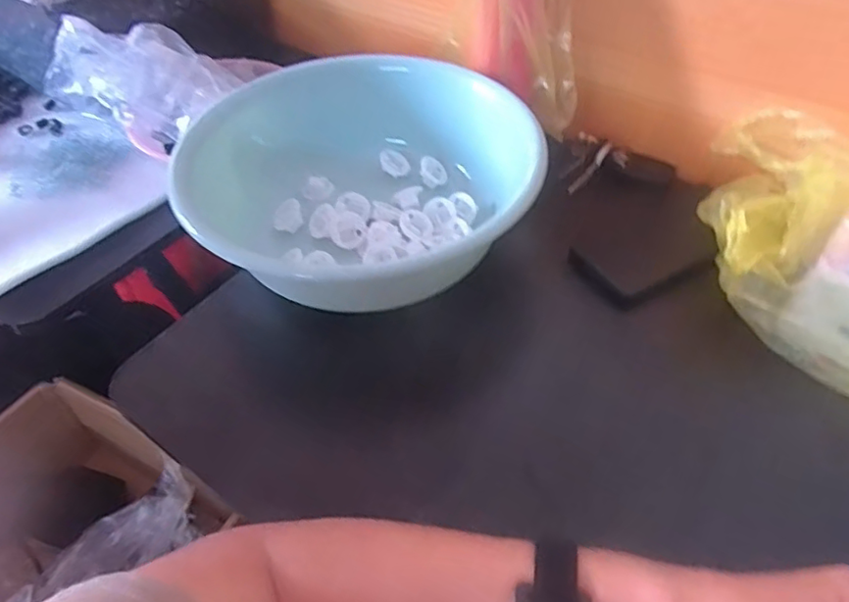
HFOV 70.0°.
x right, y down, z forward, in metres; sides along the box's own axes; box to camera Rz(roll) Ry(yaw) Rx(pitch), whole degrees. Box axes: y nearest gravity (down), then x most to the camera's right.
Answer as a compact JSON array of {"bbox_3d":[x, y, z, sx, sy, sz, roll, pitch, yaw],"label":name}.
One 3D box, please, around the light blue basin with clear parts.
[{"bbox_3d":[-0.056,-0.097,0.521,0.291,0.105,0.205,5,50,6],"label":"light blue basin with clear parts"}]

